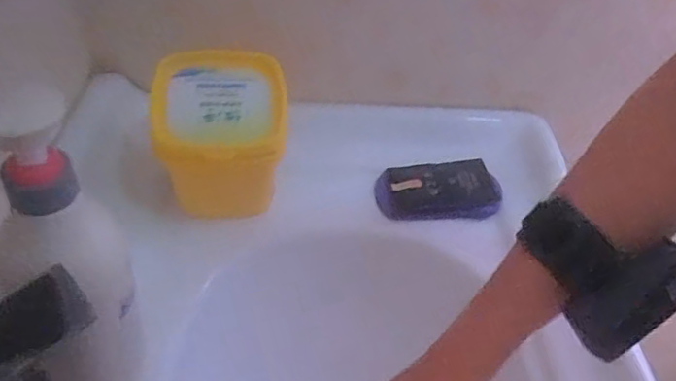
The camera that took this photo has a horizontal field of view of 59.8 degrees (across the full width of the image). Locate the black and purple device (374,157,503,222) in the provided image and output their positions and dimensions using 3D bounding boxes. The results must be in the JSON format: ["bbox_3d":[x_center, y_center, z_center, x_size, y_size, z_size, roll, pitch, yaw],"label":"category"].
[{"bbox_3d":[0.100,0.002,0.603,0.121,0.026,0.067,-5,42,-8],"label":"black and purple device"}]

